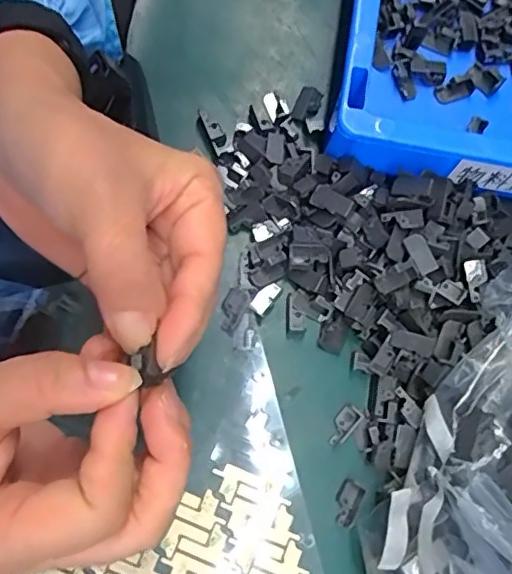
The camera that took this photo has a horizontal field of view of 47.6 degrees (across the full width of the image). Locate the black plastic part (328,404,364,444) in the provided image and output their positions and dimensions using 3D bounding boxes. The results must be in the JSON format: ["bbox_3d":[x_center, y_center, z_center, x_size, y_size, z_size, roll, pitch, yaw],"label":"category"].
[{"bbox_3d":[0.046,0.072,0.304,0.012,0.007,0.021,43,73,4],"label":"black plastic part"}]

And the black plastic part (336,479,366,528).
[{"bbox_3d":[0.046,0.110,0.294,0.012,0.005,0.021,28,72,-1],"label":"black plastic part"}]

